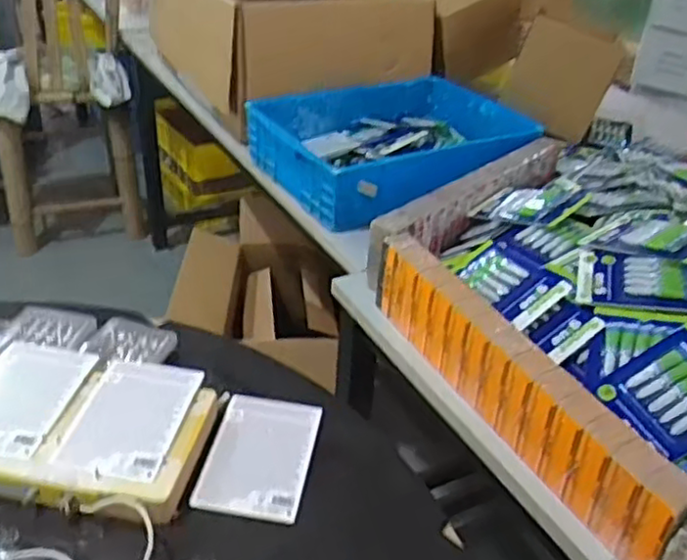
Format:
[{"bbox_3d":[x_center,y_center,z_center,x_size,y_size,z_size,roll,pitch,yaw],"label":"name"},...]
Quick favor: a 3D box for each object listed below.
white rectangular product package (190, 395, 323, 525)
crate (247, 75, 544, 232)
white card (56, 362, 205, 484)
[{"bbox_3d":[-0.096,0.200,0.808,0.116,0.010,0.171,7,33,5],"label":"white rectangular product package"},{"bbox_3d":[0.101,-0.278,1.437,0.507,0.117,0.421,-14,37,-25],"label":"crate"},{"bbox_3d":[-0.235,0.152,0.782,0.110,0.014,0.164,7,33,5],"label":"white card"}]

